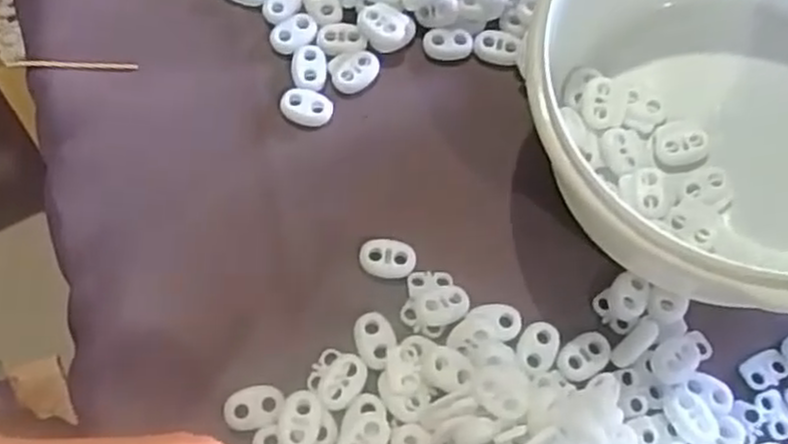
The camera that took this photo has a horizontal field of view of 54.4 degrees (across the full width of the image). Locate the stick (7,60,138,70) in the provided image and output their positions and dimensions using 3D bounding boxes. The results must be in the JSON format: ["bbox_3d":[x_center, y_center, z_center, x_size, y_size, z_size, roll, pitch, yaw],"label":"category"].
[{"bbox_3d":[-0.141,-0.069,0.335,0.055,0.004,0.004,1,69,-2],"label":"stick"}]

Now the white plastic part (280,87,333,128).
[{"bbox_3d":[-0.038,-0.049,0.331,0.022,0.004,0.016,5,69,-1],"label":"white plastic part"}]

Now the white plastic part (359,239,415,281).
[{"bbox_3d":[-0.003,0.014,0.308,0.023,0.004,0.016,10,69,1],"label":"white plastic part"}]

